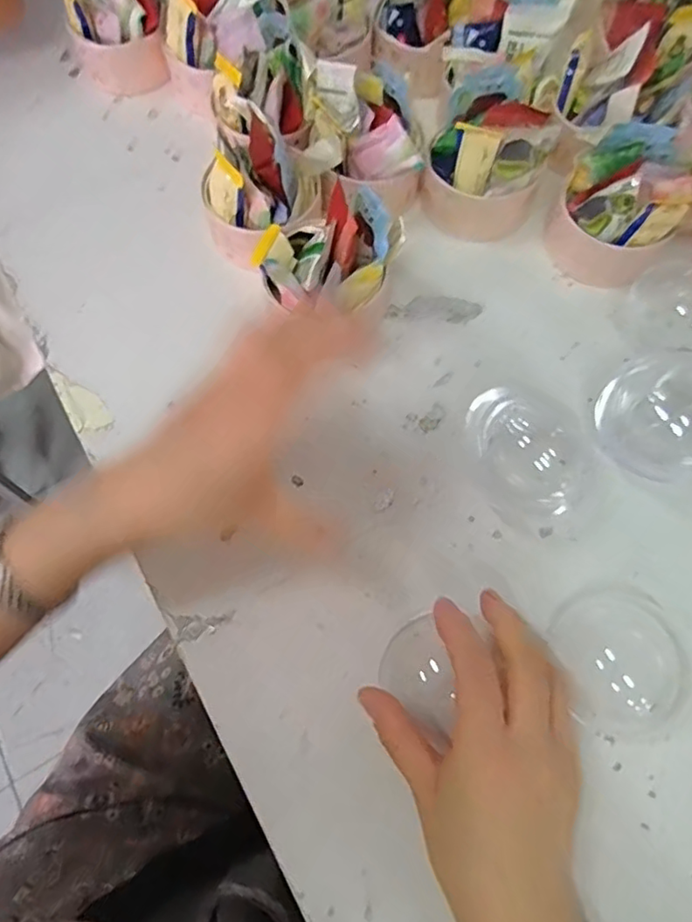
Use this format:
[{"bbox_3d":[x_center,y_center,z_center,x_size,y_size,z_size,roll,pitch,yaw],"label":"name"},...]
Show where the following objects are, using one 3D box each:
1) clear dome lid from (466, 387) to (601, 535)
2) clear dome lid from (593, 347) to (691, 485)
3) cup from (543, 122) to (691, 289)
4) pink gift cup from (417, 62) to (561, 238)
[{"bbox_3d":[0.117,-0.008,0.369,0.078,0.029,0.092,-32,72,-12],"label":"clear dome lid"},{"bbox_3d":[0.205,-0.028,0.366,0.082,0.038,0.073,-11,69,-4],"label":"clear dome lid"},{"bbox_3d":[0.196,-0.173,0.405,0.094,0.070,0.087,-20,70,-6],"label":"cup"},{"bbox_3d":[0.104,-0.217,0.424,0.095,0.076,0.080,13,70,6],"label":"pink gift cup"}]

